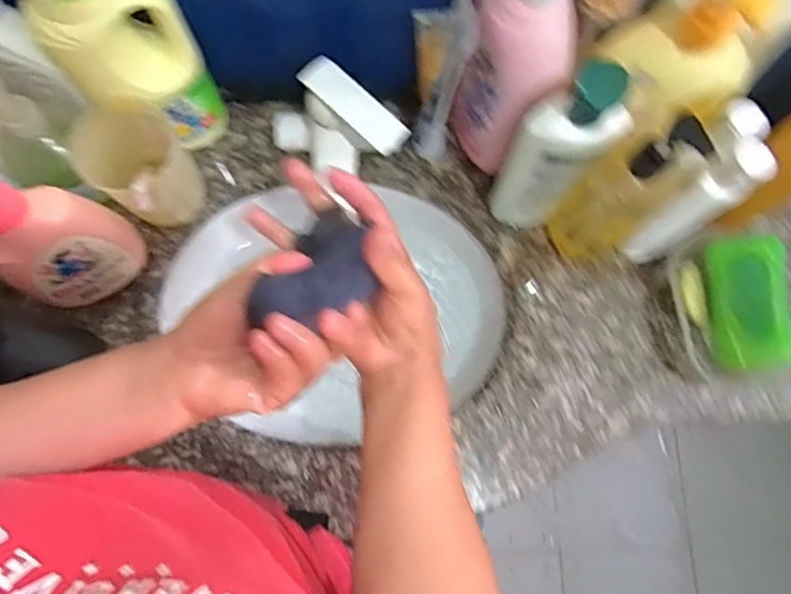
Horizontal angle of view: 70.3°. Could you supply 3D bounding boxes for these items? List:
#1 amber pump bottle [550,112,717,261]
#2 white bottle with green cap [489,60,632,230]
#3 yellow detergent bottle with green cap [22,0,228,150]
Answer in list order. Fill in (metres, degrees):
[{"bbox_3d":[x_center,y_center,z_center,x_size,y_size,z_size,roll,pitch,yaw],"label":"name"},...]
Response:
[{"bbox_3d":[0.200,-0.089,0.489,0.070,0.221,0.062,-40,80,-9],"label":"amber pump bottle"},{"bbox_3d":[0.139,-0.120,0.497,0.066,0.201,0.061,0,76,-1],"label":"white bottle with green cap"},{"bbox_3d":[-0.229,-0.210,0.472,0.106,0.258,0.060,-12,77,-4],"label":"yellow detergent bottle with green cap"}]

